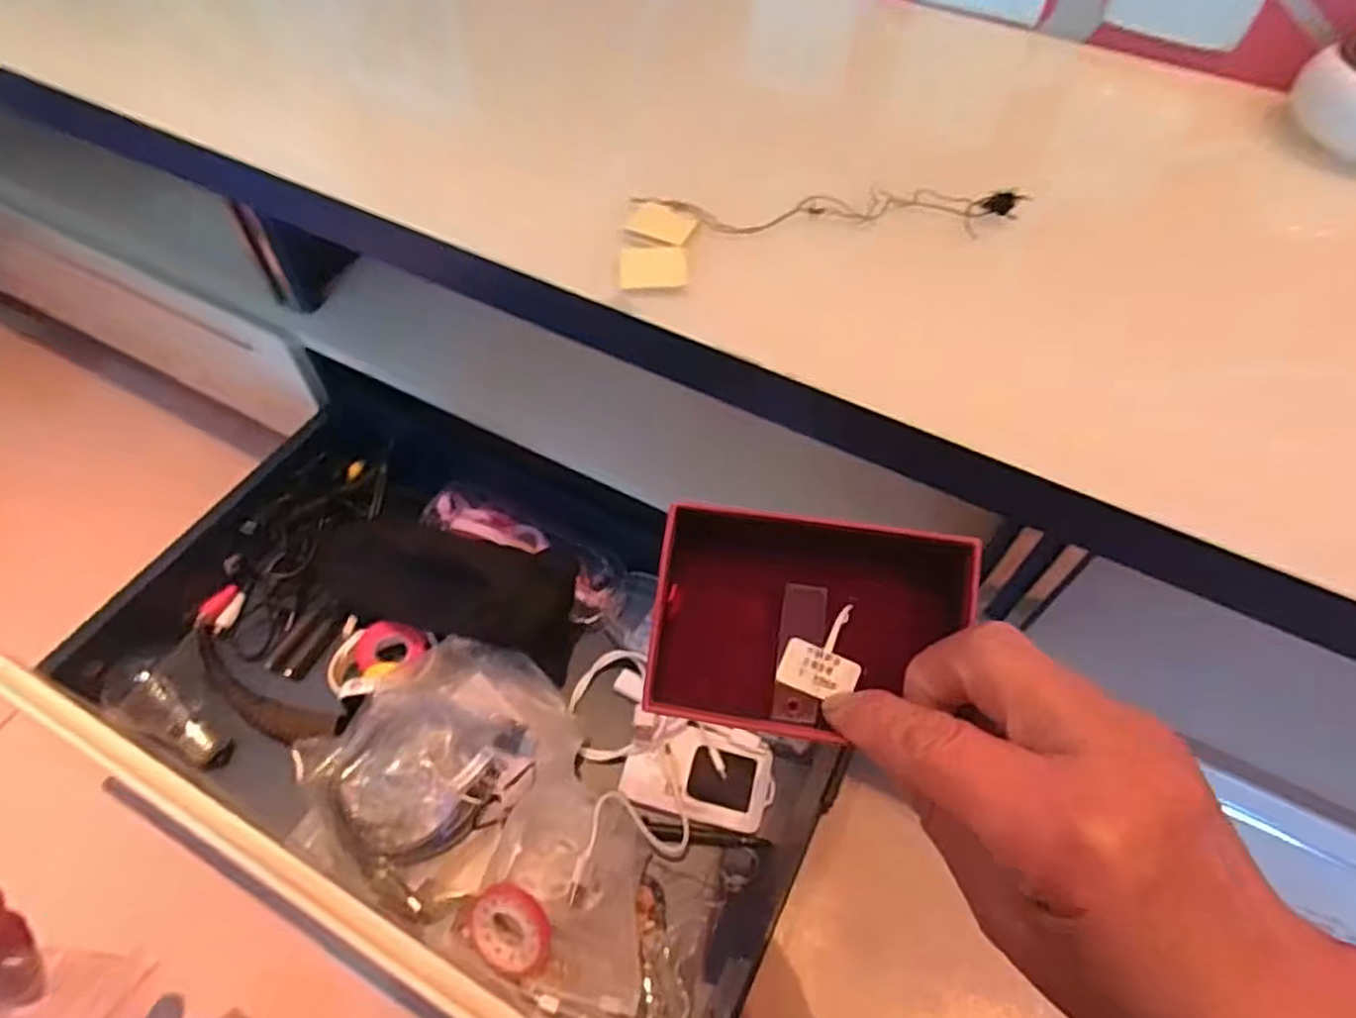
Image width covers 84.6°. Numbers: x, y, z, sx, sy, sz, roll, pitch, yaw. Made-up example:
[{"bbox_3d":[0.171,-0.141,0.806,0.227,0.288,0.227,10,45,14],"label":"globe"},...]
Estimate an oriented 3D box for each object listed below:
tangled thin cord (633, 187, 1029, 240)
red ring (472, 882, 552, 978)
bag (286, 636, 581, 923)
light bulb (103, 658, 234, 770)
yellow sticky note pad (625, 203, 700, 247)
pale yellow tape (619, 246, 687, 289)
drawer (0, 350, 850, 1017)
[{"bbox_3d":[0.085,-0.158,0.396,0.203,0.011,0.027,0,55,-2],"label":"tangled thin cord"},{"bbox_3d":[-0.099,0.252,0.448,0.045,0.012,0.052,-21,82,14],"label":"red ring"},{"bbox_3d":[-0.159,0.168,0.499,0.138,0.048,0.173,33,60,19],"label":"bag"},{"bbox_3d":[-0.355,0.143,0.521,0.098,0.044,0.047,29,59,17],"label":"light bulb"},{"bbox_3d":[-0.008,-0.147,0.384,0.034,0.004,0.025,21,57,13],"label":"yellow sticky note pad"},{"bbox_3d":[-0.012,-0.117,0.362,0.032,0.004,0.027,-2,55,-3],"label":"pale yellow tape"},{"bbox_3d":[-0.140,0.111,0.522,0.496,0.119,0.349,24,58,14],"label":"drawer"}]

